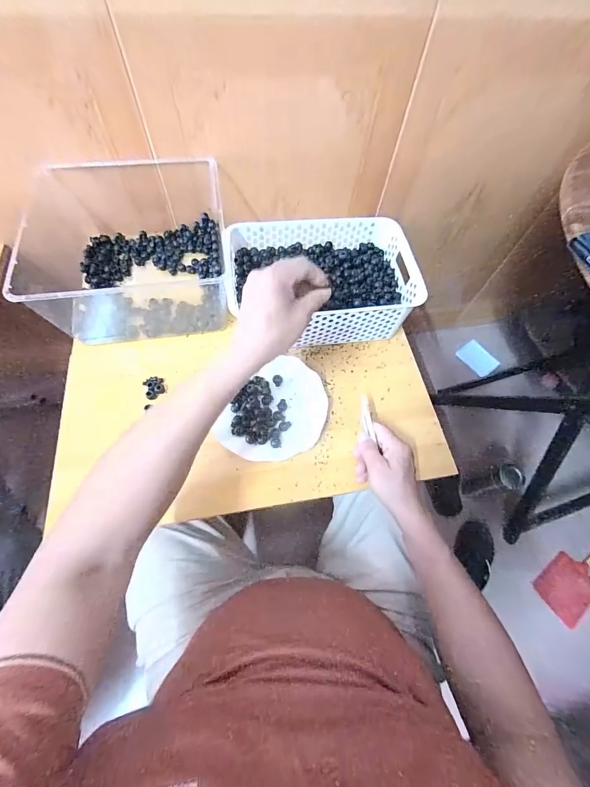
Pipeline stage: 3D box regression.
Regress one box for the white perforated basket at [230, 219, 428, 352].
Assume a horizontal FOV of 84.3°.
[{"bbox_3d":[0.040,-0.195,0.574,0.308,0.097,0.203,-4,65,-6],"label":"white perforated basket"}]

